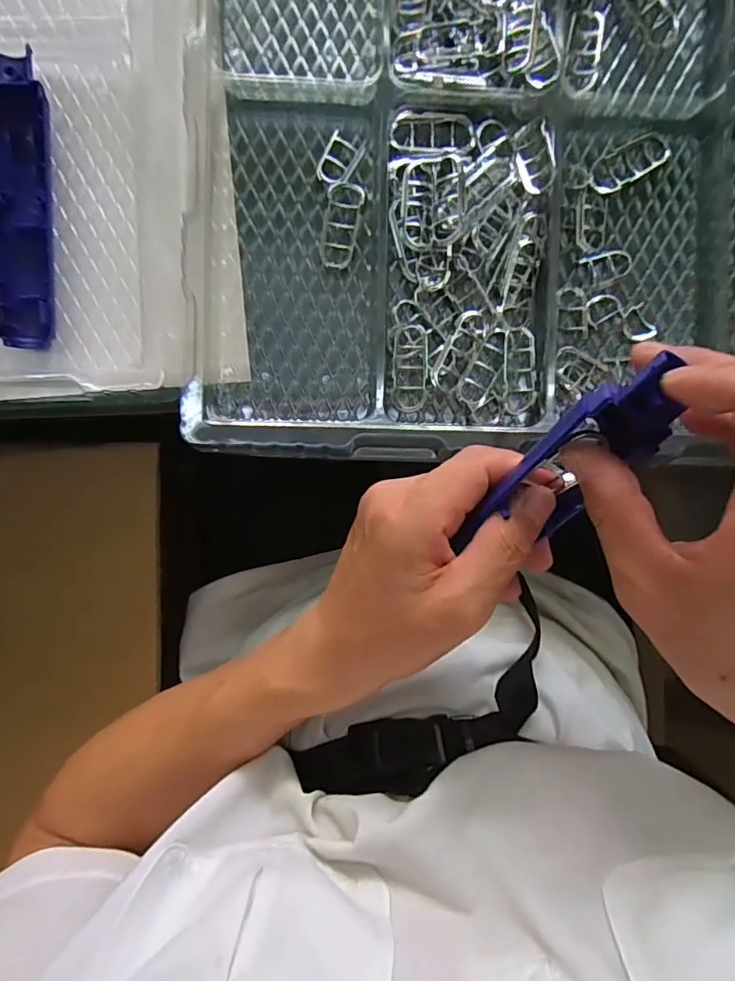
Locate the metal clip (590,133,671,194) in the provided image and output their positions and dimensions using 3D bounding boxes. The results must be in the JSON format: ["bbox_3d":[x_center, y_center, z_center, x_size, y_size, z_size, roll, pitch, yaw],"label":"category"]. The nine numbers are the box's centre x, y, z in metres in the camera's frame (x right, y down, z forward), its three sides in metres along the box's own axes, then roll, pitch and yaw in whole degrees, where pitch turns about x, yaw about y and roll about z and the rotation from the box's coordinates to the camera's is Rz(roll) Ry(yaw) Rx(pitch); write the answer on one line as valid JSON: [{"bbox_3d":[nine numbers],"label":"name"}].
[{"bbox_3d":[0.167,-0.208,0.346,0.054,0.007,0.024,-26,93,-1],"label":"metal clip"}]

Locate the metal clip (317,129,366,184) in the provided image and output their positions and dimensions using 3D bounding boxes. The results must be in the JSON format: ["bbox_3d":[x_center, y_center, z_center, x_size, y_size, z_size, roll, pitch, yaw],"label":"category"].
[{"bbox_3d":[-0.018,-0.206,0.340,0.022,0.006,0.033,25,91,-3],"label":"metal clip"}]

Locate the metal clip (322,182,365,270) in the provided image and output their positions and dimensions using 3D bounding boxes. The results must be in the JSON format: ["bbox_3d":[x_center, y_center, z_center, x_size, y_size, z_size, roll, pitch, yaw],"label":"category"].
[{"bbox_3d":[-0.016,-0.166,0.342,0.023,0.010,0.051,6,92,-2],"label":"metal clip"}]

